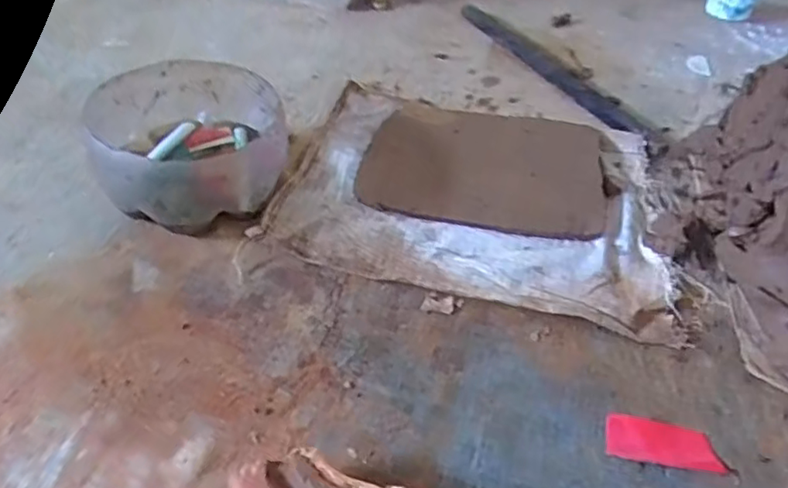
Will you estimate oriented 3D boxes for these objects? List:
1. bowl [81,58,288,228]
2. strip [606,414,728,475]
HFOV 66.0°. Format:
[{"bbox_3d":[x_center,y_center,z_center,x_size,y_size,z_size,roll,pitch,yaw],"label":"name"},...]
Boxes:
[{"bbox_3d":[-0.280,-0.146,0.828,0.230,0.128,0.288,-13,47,-20],"label":"bowl"},{"bbox_3d":[0.270,0.200,0.612,0.110,0.008,0.047,11,49,5],"label":"strip"}]

